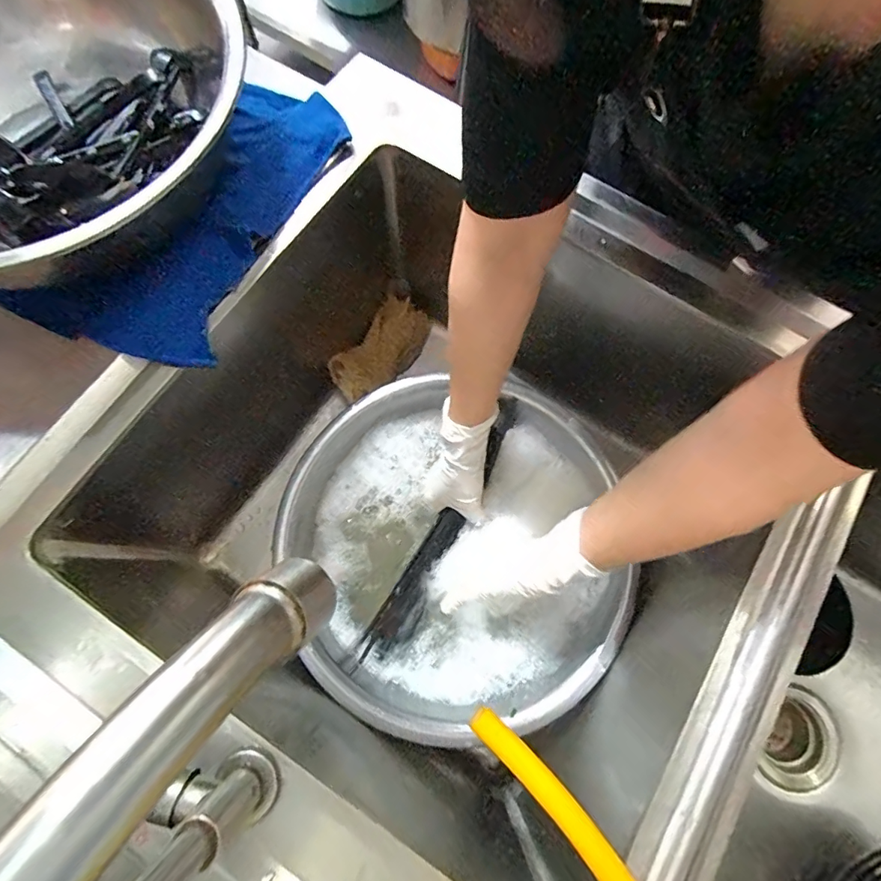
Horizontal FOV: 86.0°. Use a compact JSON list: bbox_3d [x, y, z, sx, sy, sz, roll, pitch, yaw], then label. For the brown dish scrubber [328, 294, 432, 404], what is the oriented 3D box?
[{"bbox_3d":[-0.078,-0.119,0.633,0.080,0.020,0.155,42,75,-16],"label":"brown dish scrubber"}]

